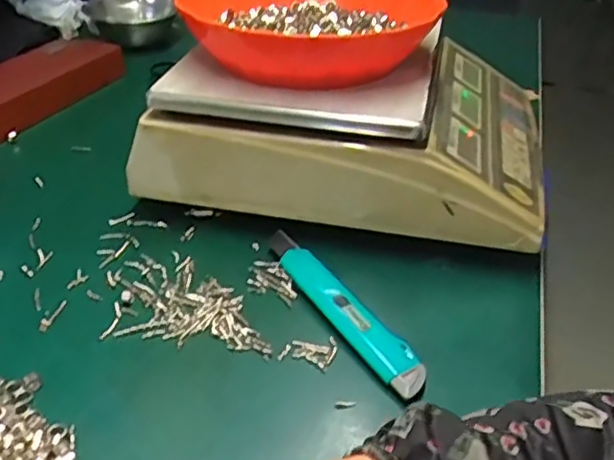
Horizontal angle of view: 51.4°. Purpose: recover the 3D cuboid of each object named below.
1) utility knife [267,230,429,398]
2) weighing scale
[{"bbox_3d":[0.021,0.050,0.435,0.027,0.018,0.173,-17,41,-27],"label":"utility knife"},{"bbox_3d":[0.047,-0.106,0.594,0.332,0.120,0.274,10,36,9],"label":"weighing scale"}]

